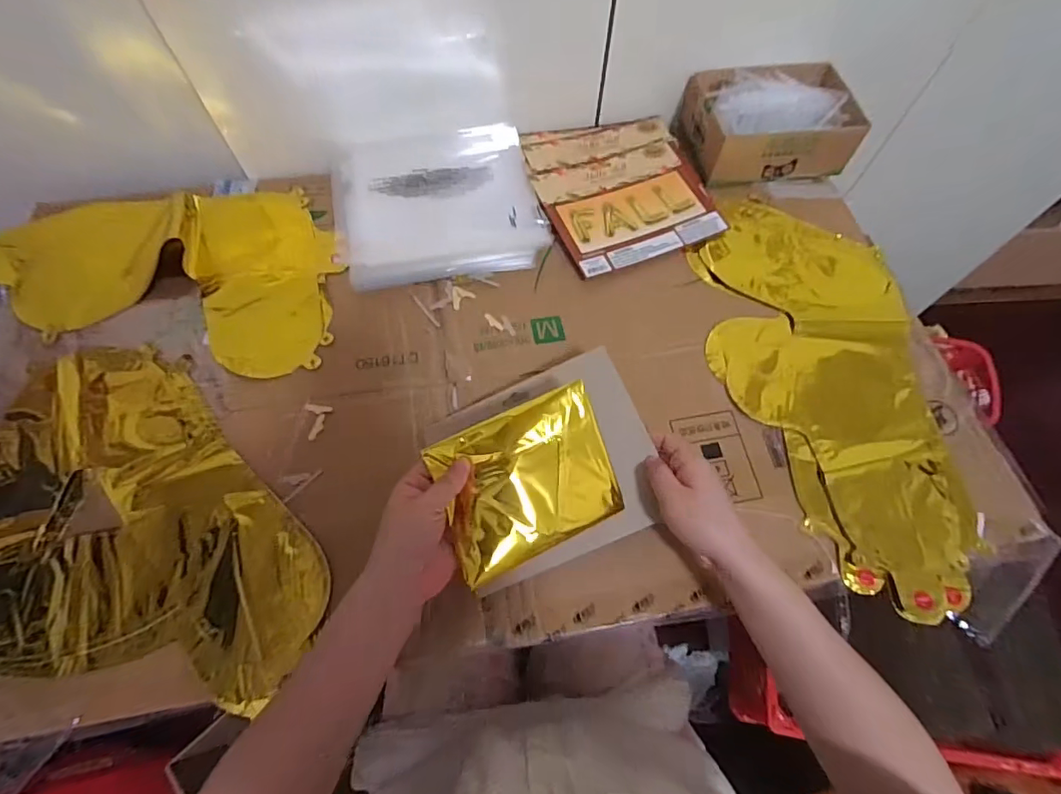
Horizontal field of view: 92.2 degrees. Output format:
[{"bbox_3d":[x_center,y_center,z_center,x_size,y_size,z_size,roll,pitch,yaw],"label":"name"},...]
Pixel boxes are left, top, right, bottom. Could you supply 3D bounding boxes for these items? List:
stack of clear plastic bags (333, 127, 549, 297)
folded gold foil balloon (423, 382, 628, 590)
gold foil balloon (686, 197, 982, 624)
[{"bbox_3d":[-0.108,-0.220,0.592,0.227,0.026,0.194,-14,66,-8],"label":"stack of clear plastic bags"},{"bbox_3d":[-0.002,0.067,0.408,0.138,0.015,0.110,-24,88,-10],"label":"folded gold foil balloon"},{"bbox_3d":[0.298,-0.029,0.521,0.210,0.017,0.446,0,65,-1],"label":"gold foil balloon"}]

